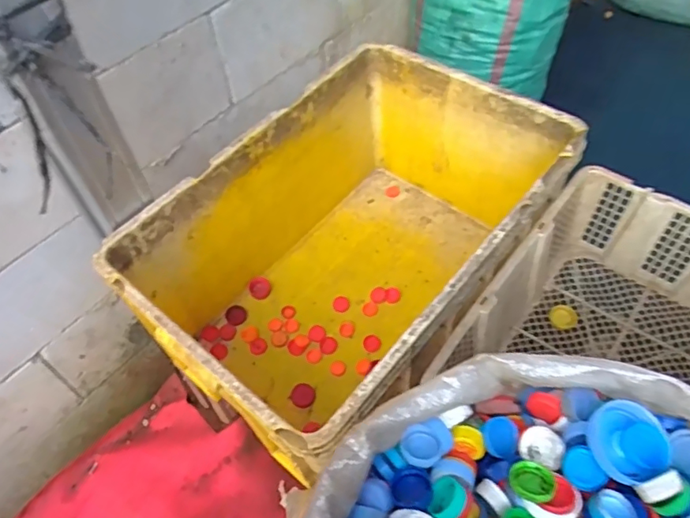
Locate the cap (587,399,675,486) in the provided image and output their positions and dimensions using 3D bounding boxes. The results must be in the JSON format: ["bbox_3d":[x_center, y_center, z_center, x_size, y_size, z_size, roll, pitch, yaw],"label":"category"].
[{"bbox_3d":[0.208,0.137,0.406,0.054,0.026,0.054,0,72,1],"label":"cap"}]

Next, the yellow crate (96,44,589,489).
[{"bbox_3d":[0.021,-0.002,0.873,0.416,0.327,0.615,32,61,28],"label":"yellow crate"}]

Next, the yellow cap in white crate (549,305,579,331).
[{"bbox_3d":[0.356,0.095,0.880,0.043,0.006,0.044,-3,51,4],"label":"yellow cap in white crate"}]

